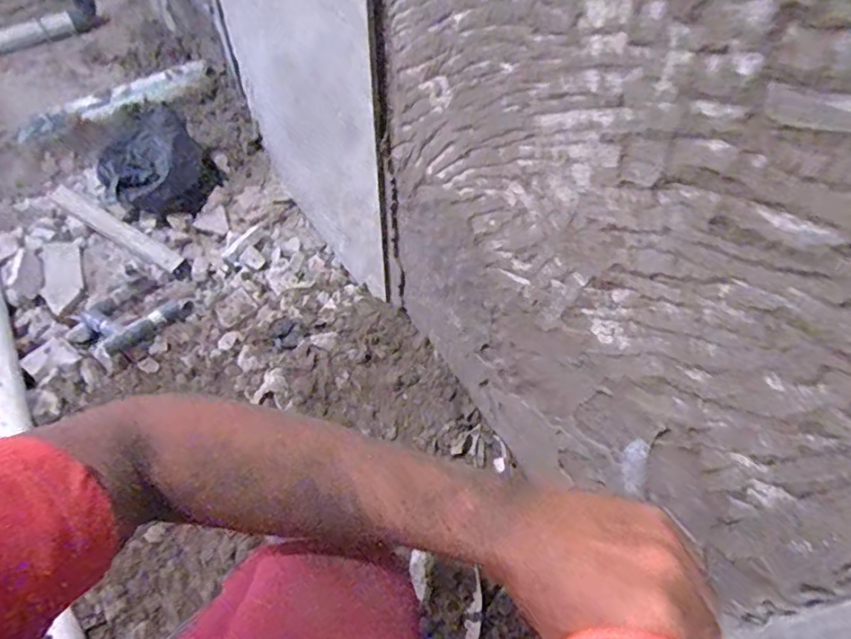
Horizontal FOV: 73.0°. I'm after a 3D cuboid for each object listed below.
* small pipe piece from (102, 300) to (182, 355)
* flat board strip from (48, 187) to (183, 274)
[{"bbox_3d":[-0.460,0.013,0.943,0.034,0.026,0.131,35,60,22],"label":"small pipe piece"},{"bbox_3d":[-0.624,-0.186,1.147,0.378,0.015,0.046,28,58,18],"label":"flat board strip"}]

